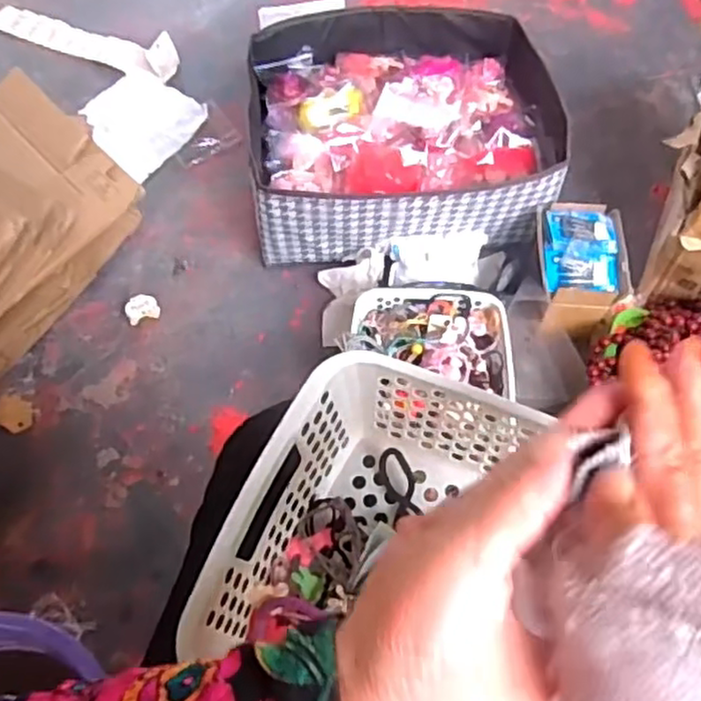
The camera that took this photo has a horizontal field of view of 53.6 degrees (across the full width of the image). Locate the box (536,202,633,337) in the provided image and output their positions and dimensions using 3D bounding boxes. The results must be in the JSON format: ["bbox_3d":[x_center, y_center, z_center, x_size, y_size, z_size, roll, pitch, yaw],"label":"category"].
[{"bbox_3d":[0.302,-0.106,0.926,0.113,0.096,0.172,0,63,1],"label":"box"}]

